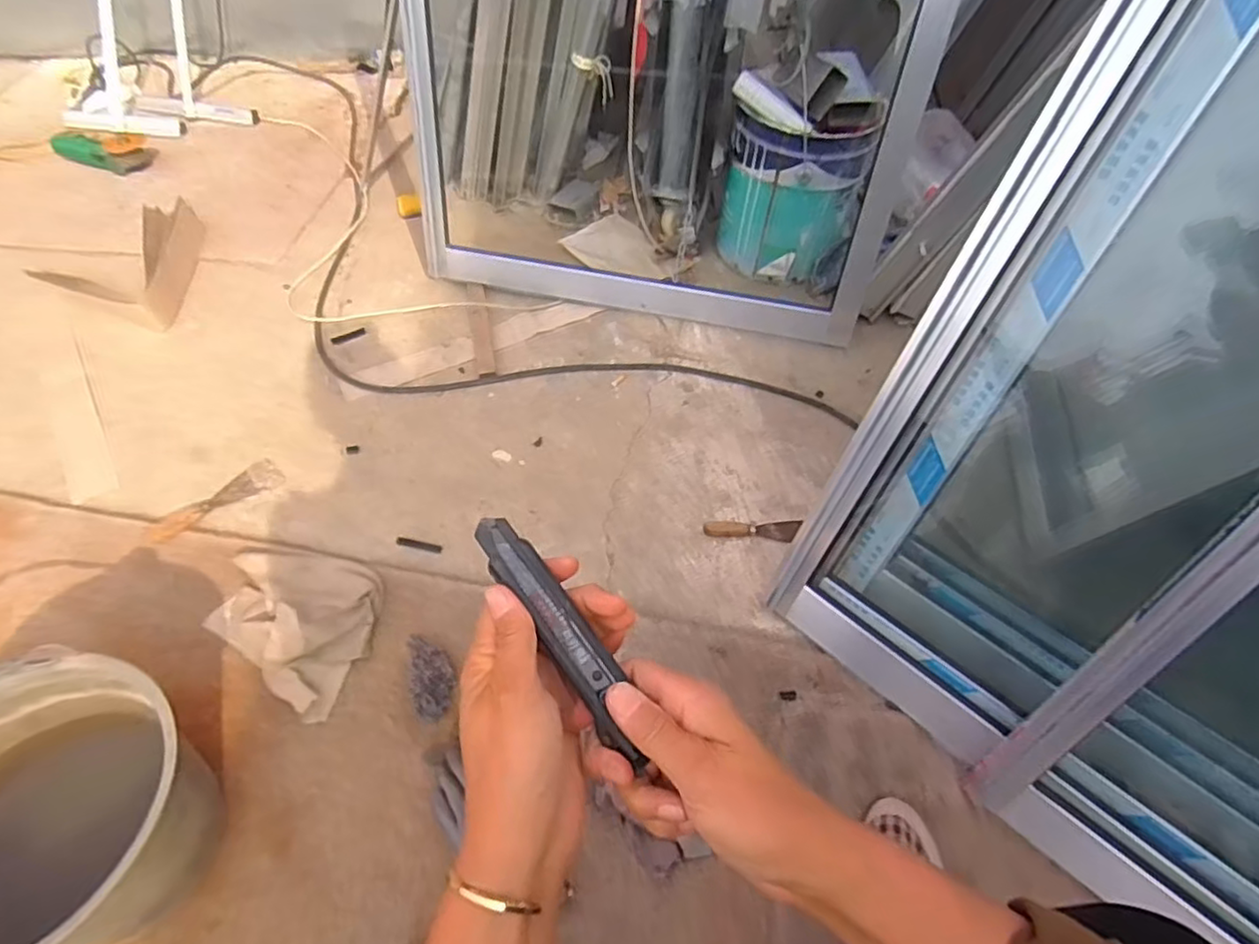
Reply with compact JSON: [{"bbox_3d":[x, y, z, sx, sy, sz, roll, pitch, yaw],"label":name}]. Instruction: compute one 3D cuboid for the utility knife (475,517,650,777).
[{"bbox_3d":[-0.037,0.086,0.363,0.027,0.009,0.144,-32,79,-18],"label":"utility knife"}]

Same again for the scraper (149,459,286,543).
[{"bbox_3d":[-0.652,0.050,1.067,0.062,0.012,0.200,39,59,23],"label":"scraper"}]

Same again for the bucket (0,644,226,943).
[{"bbox_3d":[-0.591,0.363,0.692,0.275,0.216,0.285,18,53,9],"label":"bucket"}]

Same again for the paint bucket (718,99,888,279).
[{"bbox_3d":[0.345,-0.602,1.374,0.269,0.297,0.269,2,52,-3],"label":"paint bucket"}]

